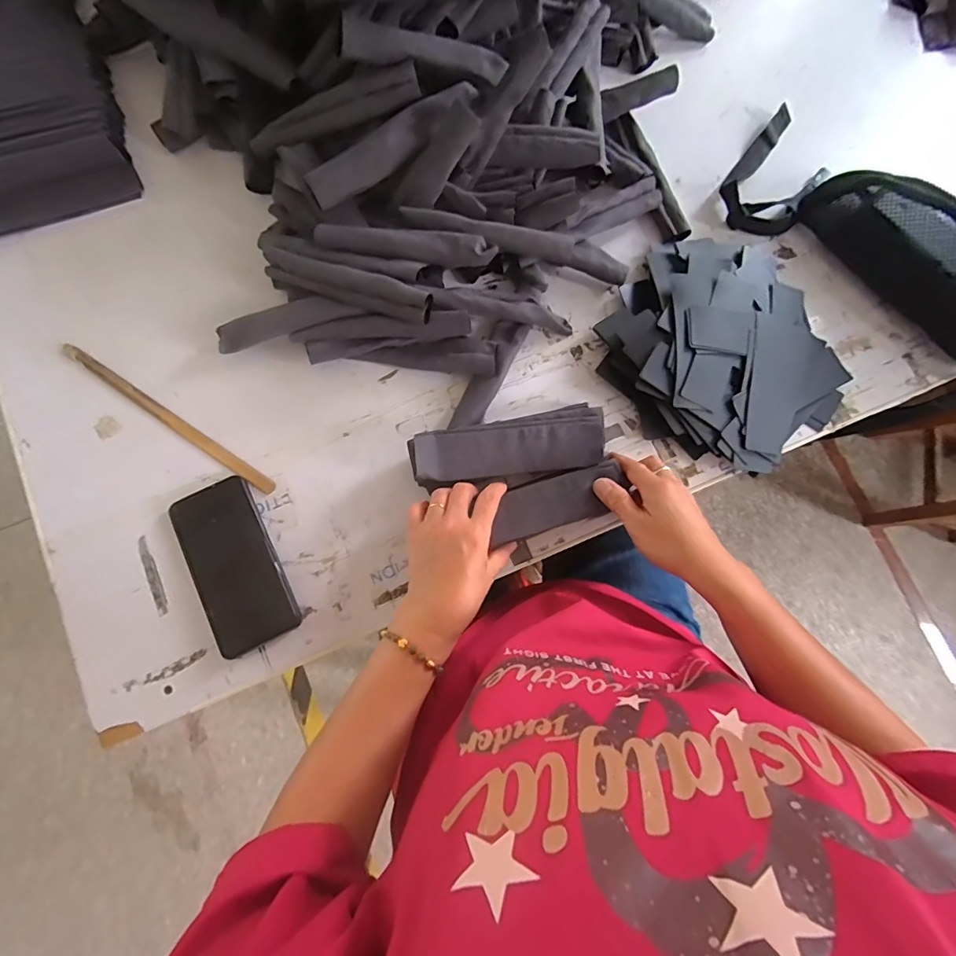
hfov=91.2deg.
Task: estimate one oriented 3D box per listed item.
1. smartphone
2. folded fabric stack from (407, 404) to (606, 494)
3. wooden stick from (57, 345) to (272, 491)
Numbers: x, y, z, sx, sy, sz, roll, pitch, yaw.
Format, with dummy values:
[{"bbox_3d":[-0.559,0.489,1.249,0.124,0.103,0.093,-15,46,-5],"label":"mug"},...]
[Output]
[{"bbox_3d":[-0.237,0.084,0.451,0.076,0.016,0.159,-26,83,-7],"label":"smartphone"},{"bbox_3d":[0.031,-0.028,0.471,0.191,0.051,0.059,-10,81,-4],"label":"folded fabric stack"},{"bbox_3d":[-0.321,-0.062,0.486,0.262,0.014,0.015,34,81,3],"label":"wooden stick"}]

